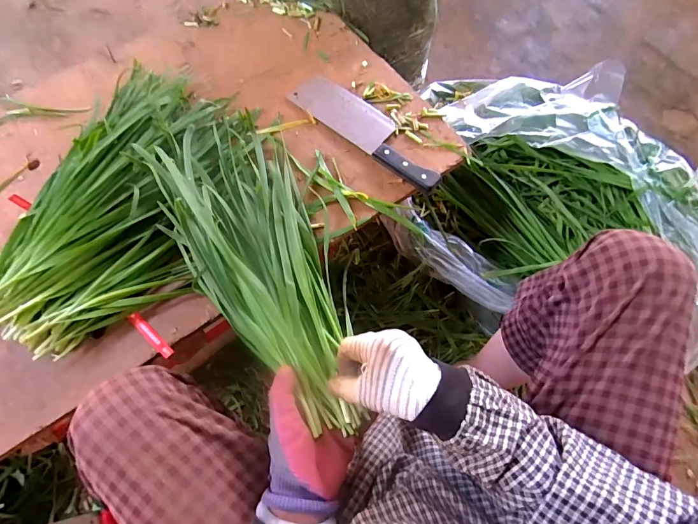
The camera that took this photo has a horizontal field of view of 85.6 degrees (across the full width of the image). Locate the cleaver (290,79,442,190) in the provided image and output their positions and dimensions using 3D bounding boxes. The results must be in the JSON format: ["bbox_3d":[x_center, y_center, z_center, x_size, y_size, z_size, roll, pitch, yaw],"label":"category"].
[{"bbox_3d":[0.029,-0.201,0.555,0.271,0.023,0.071,40,73,14],"label":"cleaver"}]

